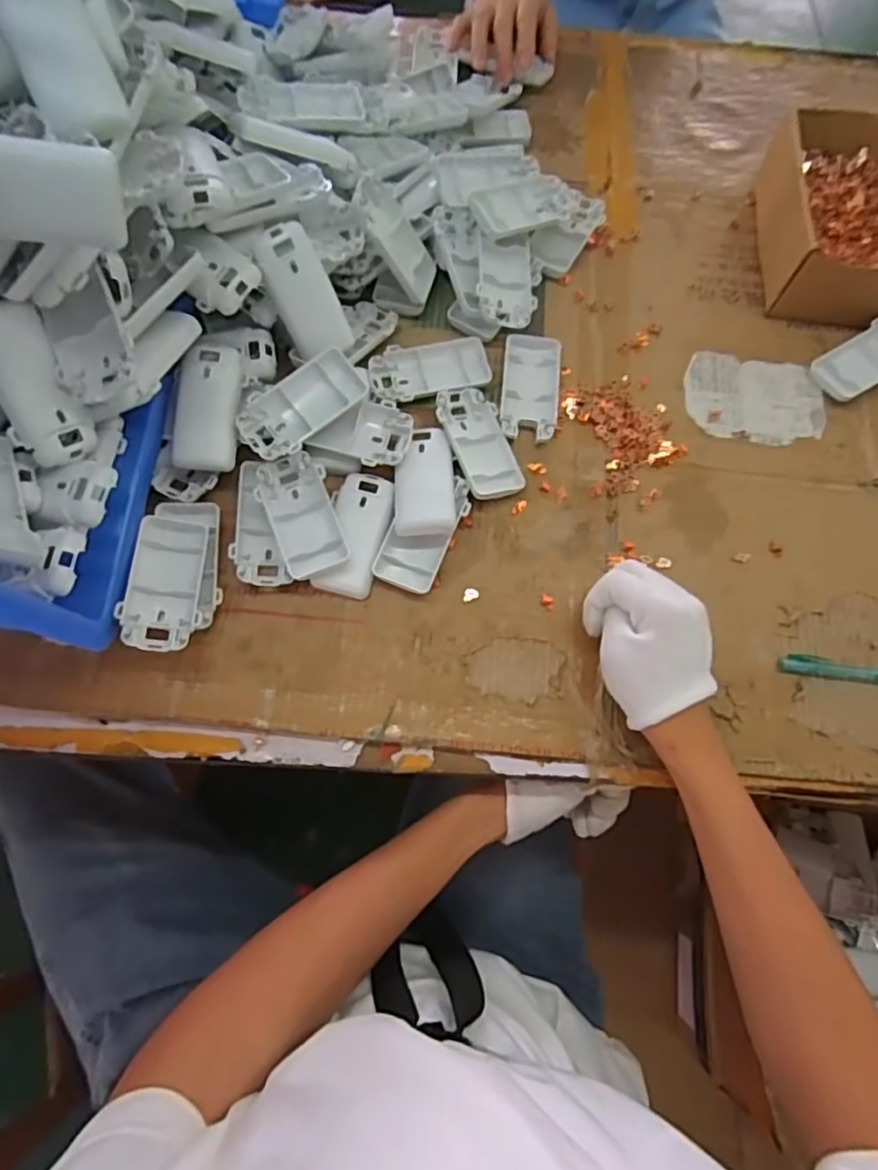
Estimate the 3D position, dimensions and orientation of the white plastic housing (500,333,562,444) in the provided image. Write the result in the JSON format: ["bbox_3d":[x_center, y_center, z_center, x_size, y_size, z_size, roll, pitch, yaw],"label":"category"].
[{"bbox_3d":[0.076,-0.162,0.524,0.046,0.009,0.092,6,75,0],"label":"white plastic housing"}]

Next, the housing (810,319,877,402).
[{"bbox_3d":[0.368,-0.195,0.542,0.095,0.021,0.049,-34,78,-10],"label":"housing"}]

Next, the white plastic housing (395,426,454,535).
[{"bbox_3d":[-0.011,-0.078,0.487,0.044,0.016,0.089,-1,75,-2],"label":"white plastic housing"}]

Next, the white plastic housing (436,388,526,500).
[{"bbox_3d":[0.031,-0.113,0.503,0.050,0.010,0.096,-17,73,-25],"label":"white plastic housing"}]

